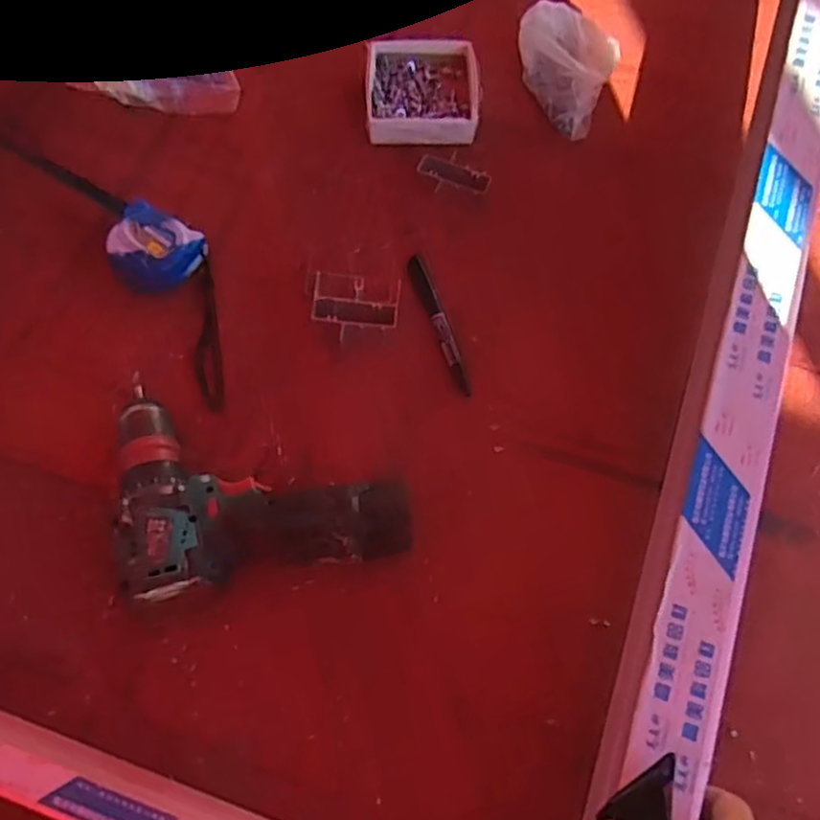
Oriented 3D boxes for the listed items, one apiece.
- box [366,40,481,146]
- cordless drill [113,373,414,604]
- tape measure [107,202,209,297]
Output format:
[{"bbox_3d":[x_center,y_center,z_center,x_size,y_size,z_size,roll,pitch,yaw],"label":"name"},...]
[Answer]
[{"bbox_3d":[0.012,-0.302,0.700,0.103,0.027,0.111,1,67,0],"label":"box"},{"bbox_3d":[-0.111,0.039,0.537,0.203,0.058,0.173,-11,67,-5],"label":"cordless drill"},{"bbox_3d":[-0.217,-0.133,0.619,0.075,0.040,0.071,31,71,11],"label":"tape measure"}]

